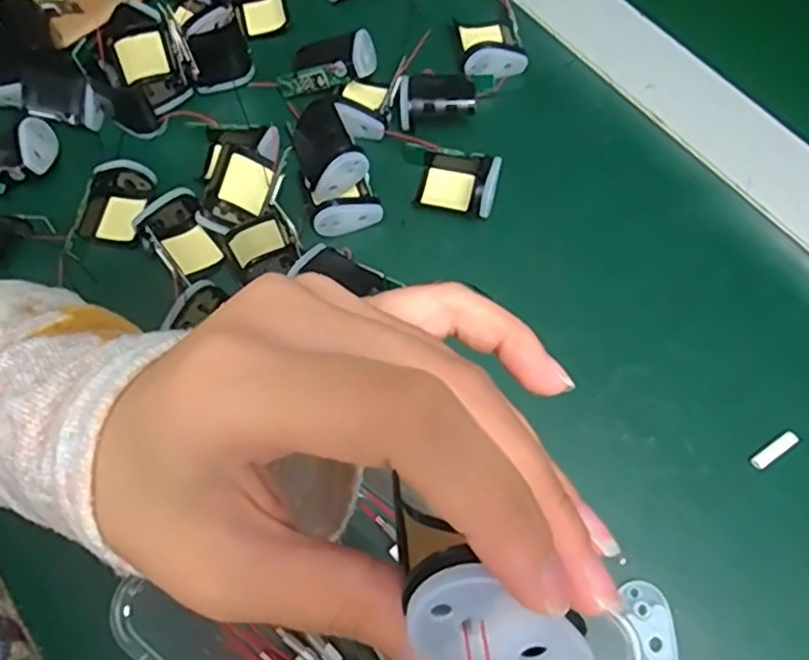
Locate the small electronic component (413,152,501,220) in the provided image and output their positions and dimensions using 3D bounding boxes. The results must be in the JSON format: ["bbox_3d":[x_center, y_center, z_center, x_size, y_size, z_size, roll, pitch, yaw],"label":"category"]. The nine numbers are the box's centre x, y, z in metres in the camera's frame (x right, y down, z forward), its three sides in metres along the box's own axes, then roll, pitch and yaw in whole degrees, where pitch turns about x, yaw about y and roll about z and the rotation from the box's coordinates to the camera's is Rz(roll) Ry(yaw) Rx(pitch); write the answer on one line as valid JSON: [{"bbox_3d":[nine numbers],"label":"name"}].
[{"bbox_3d":[0.028,-0.079,0.355,0.041,0.018,0.032,15,71,9],"label":"small electronic component"}]

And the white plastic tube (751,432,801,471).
[{"bbox_3d":[0.167,0.054,0.303,0.024,0.004,0.007,-32,71,-9],"label":"white plastic tube"}]

